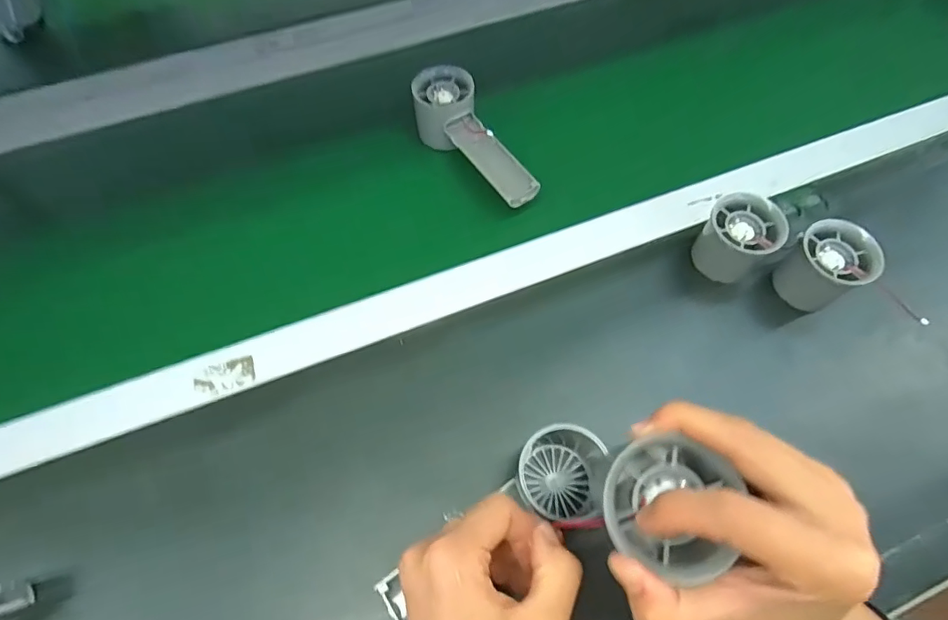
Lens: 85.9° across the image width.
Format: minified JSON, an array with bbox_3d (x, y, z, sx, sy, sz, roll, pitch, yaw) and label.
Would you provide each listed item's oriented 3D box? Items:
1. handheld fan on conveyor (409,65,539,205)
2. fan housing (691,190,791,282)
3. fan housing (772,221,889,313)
[{"bbox_3d":[-0.001,-0.152,0.461,0.054,0.053,0.146,-26,65,-13],"label":"handheld fan on conveyor"},{"bbox_3d":[0.212,-0.055,0.416,0.054,0.061,0.048,35,68,17],"label":"fan housing"},{"bbox_3d":[0.276,-0.033,0.404,0.047,0.058,0.054,-29,66,-14],"label":"fan housing"}]

